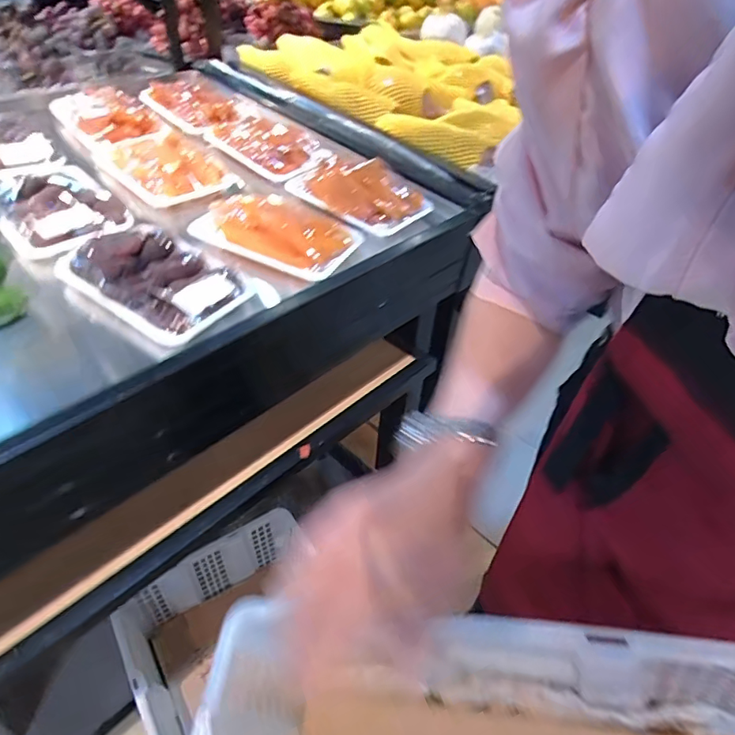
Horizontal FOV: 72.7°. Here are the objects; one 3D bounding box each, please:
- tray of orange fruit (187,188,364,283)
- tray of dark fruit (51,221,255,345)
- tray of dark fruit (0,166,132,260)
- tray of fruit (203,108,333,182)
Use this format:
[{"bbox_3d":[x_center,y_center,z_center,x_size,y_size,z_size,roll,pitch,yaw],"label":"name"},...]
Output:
[{"bbox_3d":[-0.107,-0.162,0.595,0.177,0.027,0.133,26,49,18],"label":"tray of orange fruit"},{"bbox_3d":[-0.221,-0.096,0.509,0.182,0.033,0.115,28,50,20],"label":"tray of dark fruit"},{"bbox_3d":[-0.369,-0.194,0.593,0.125,0.031,0.199,-29,55,-30],"label":"tray of dark fruit"},{"bbox_3d":[-0.157,-0.347,0.758,0.121,0.027,0.194,-32,57,-31],"label":"tray of fruit"}]

